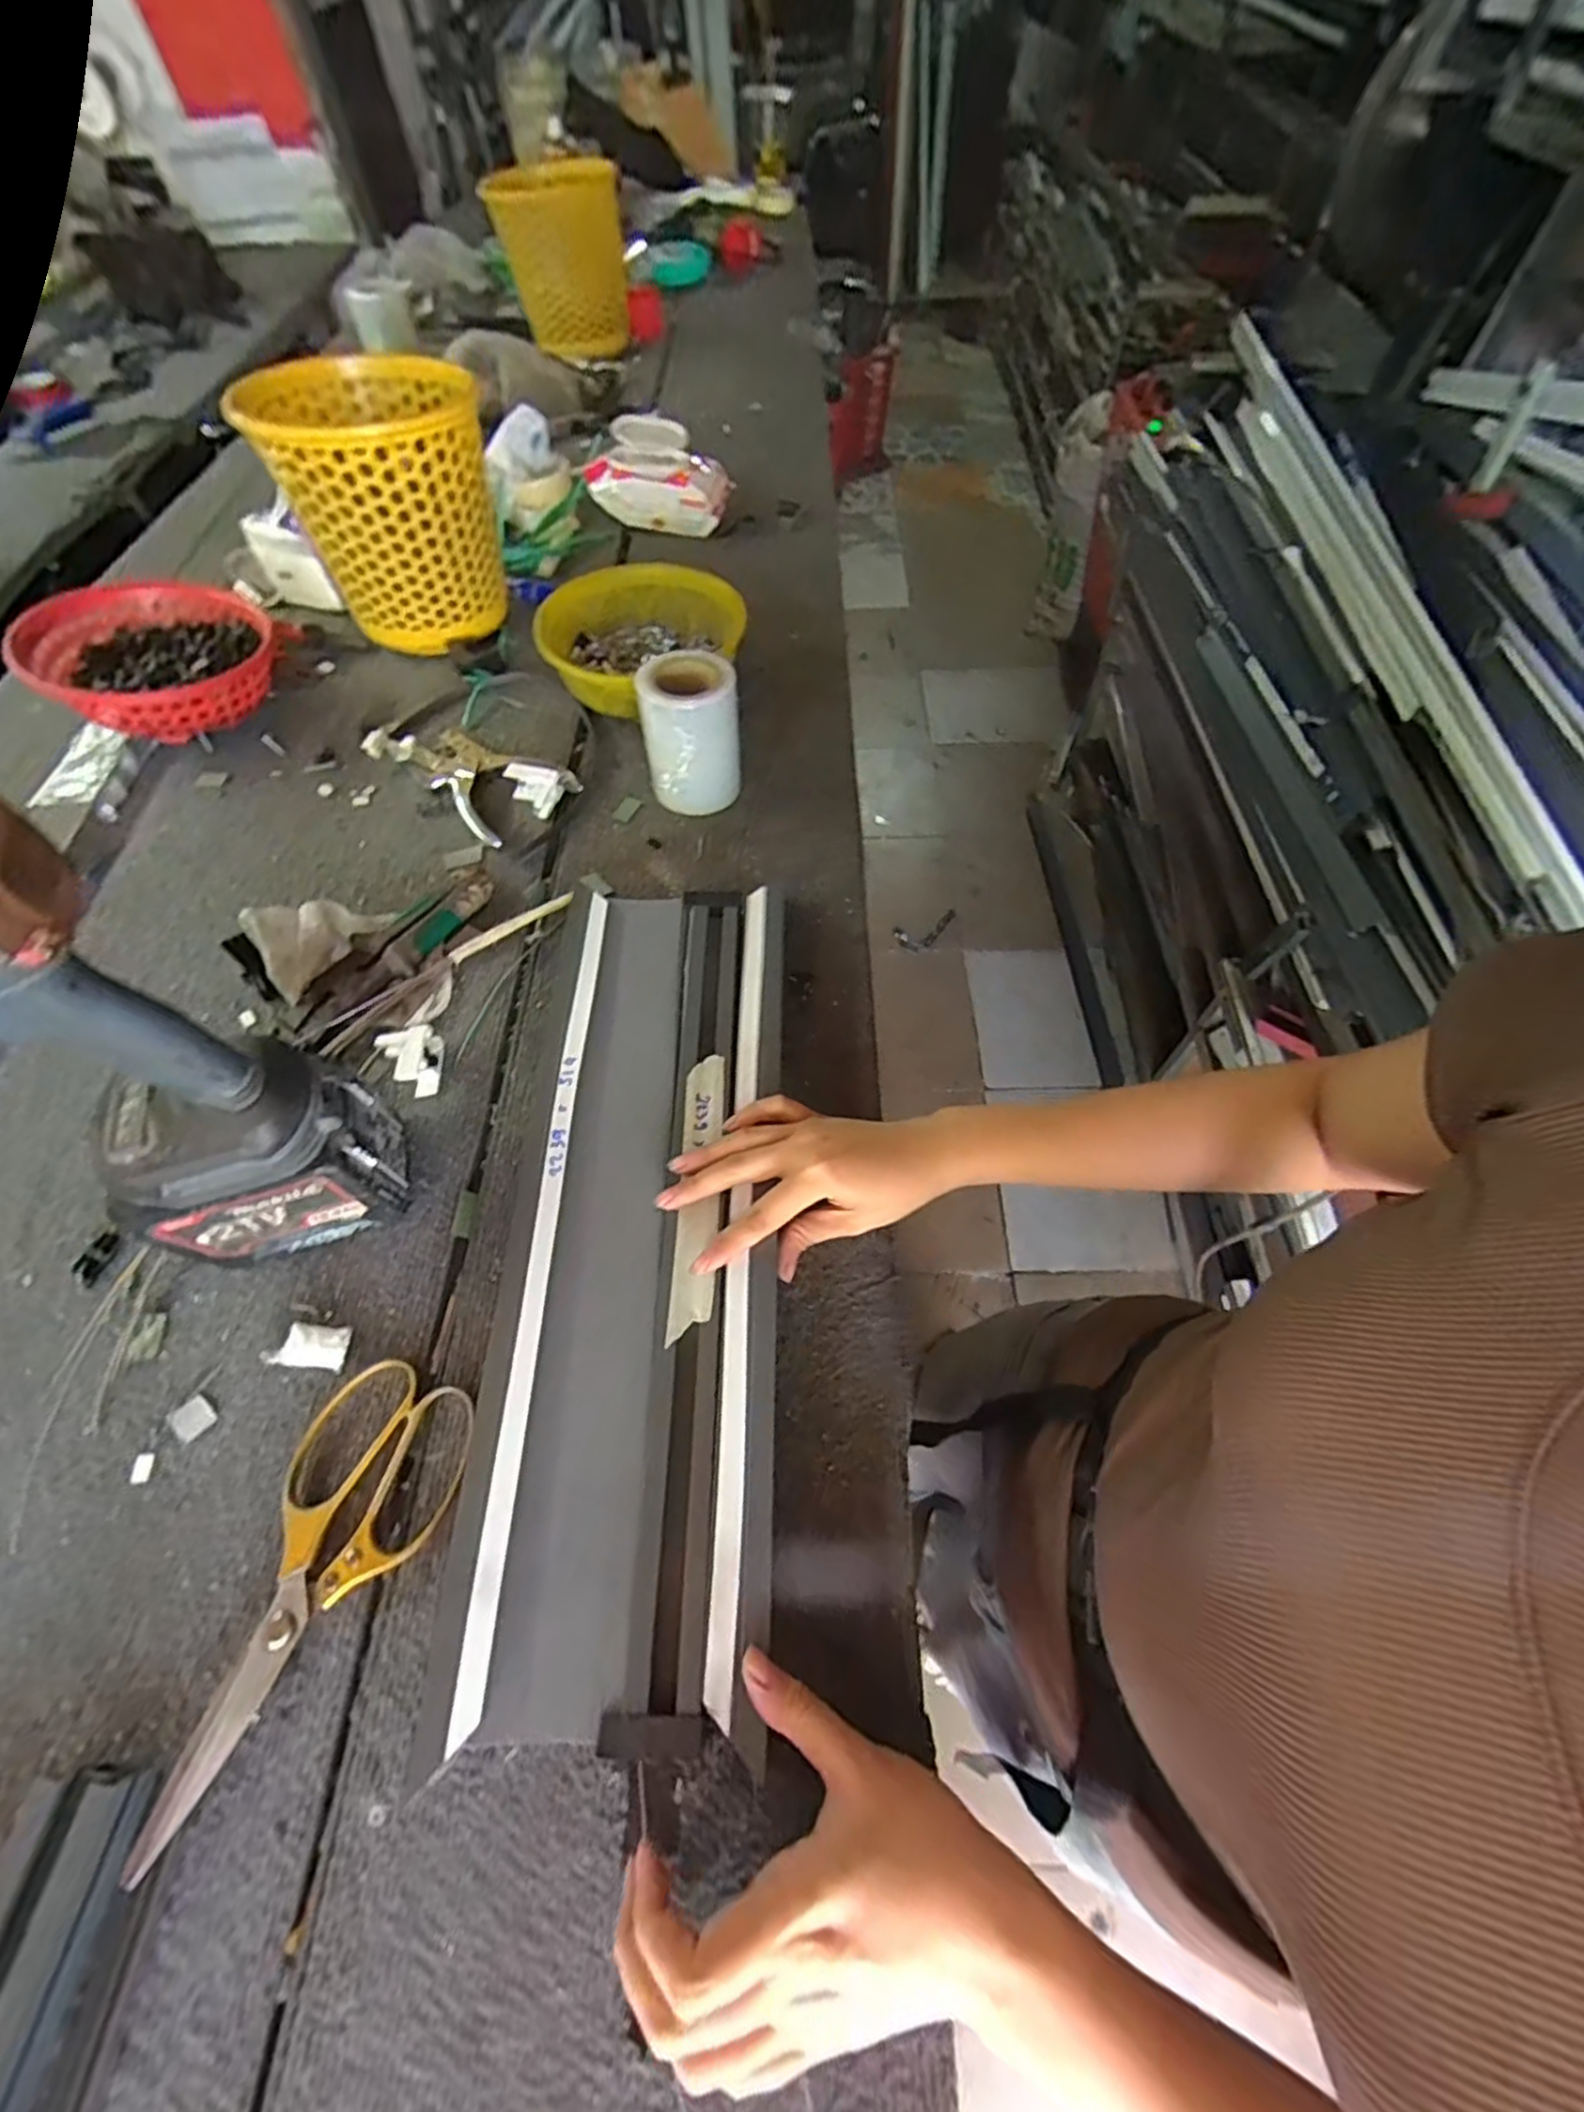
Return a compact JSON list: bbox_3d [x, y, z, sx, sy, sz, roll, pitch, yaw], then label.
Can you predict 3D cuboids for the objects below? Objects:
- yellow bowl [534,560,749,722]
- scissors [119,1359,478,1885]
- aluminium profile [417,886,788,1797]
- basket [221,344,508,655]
[{"bbox_3d":[-0.157,-0.402,0.699,0.168,0.067,0.187,38,67,21],"label":"yellow bowl"},{"bbox_3d":[-0.231,0.248,0.337,0.084,0.012,0.192,18,61,12],"label":"scissors"},{"bbox_3d":[-0.086,0.089,0.434,0.152,0.039,0.473,-1,58,2],"label":"aluminium profile"},{"bbox_3d":[-0.385,-0.529,0.711,0.181,0.194,0.191,-11,59,-5],"label":"basket"}]

